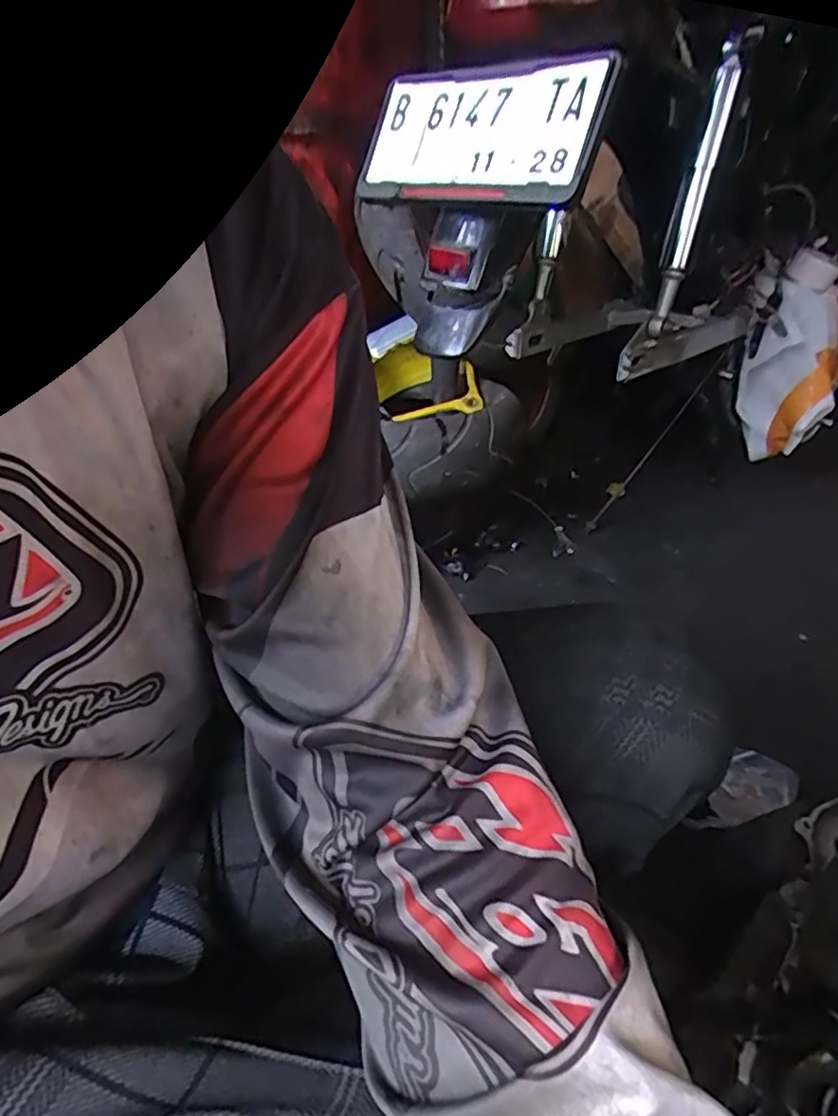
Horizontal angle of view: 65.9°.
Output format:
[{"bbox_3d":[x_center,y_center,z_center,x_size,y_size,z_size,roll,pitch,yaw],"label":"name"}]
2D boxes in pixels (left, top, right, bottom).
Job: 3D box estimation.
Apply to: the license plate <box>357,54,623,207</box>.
[{"bbox_3d":[0.059,-0.454,0.692,0.290,0.151,0.022,24,3,34],"label":"license plate"}]

